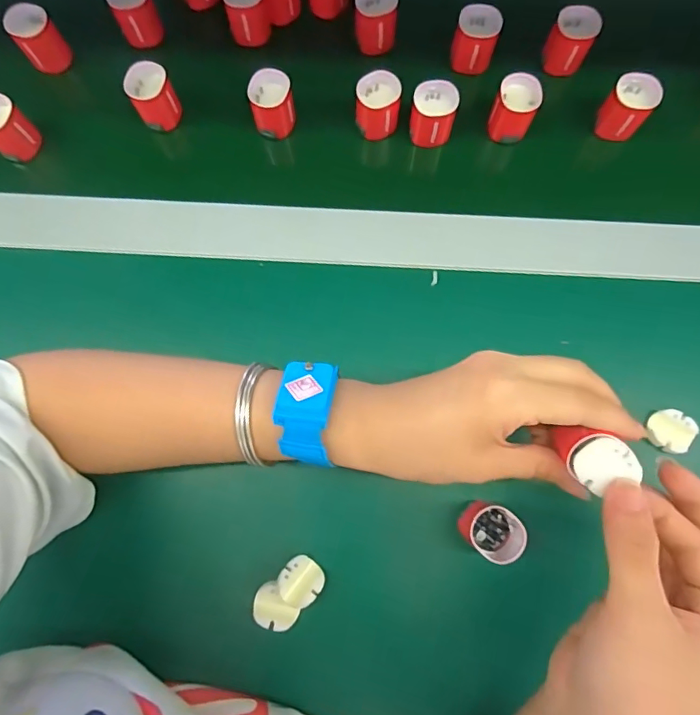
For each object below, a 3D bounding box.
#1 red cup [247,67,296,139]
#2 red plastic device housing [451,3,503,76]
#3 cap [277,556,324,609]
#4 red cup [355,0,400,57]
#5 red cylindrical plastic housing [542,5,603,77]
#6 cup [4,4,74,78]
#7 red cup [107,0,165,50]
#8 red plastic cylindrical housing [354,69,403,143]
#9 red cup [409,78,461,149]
[{"bbox_3d":[-0.056,-0.182,0.358,0.030,0.035,0.029,0,80,1],"label":"red cup"},{"bbox_3d":[0.092,-0.233,0.366,0.030,0.031,0.030,14,80,3],"label":"red plastic device housing"},{"bbox_3d":[-0.029,0.132,0.294,0.026,0.008,0.026,4,65,-9],"label":"cap"},{"bbox_3d":[0.020,-0.253,0.372,0.030,0.030,0.034,8,80,2],"label":"red cup"},{"bbox_3d":[0.161,-0.230,0.362,0.030,0.031,0.030,0,80,1],"label":"red cylindrical plastic housing"},{"bbox_3d":[-0.234,-0.241,0.374,0.031,0.038,0.030,0,80,1],"label":"cup"},{"bbox_3d":[-0.161,-0.260,0.377,0.030,0.037,0.026,-20,80,-3],"label":"red cup"},{"bbox_3d":[0.020,-0.180,0.356,0.030,0.032,0.030,11,80,3],"label":"red plastic cylindrical housing"},{"bbox_3d":[0.060,-0.174,0.354,0.030,0.030,0.034,11,80,3],"label":"red cup"}]

